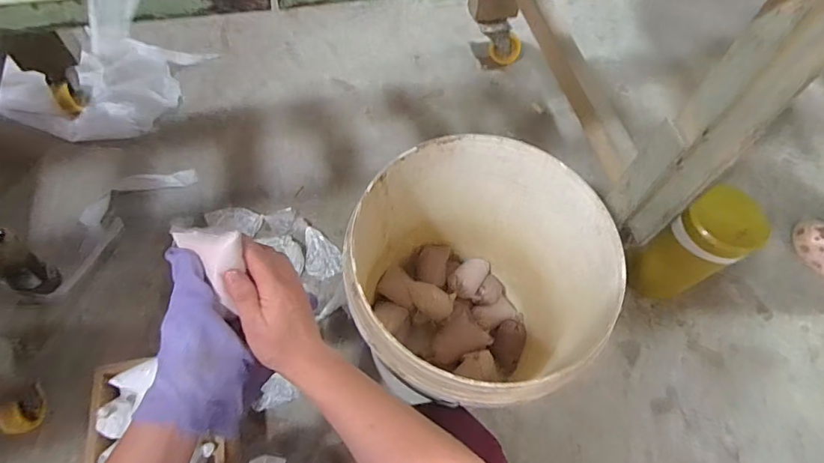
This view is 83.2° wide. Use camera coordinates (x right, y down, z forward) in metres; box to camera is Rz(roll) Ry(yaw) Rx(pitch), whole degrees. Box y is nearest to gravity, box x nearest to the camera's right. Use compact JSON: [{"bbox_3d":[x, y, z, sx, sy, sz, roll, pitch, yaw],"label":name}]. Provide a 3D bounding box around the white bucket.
[{"bbox_3d":[0.072,0.089,0.649,0.295,0.325,0.300,1,64,-1],"label":"white bucket"}]

